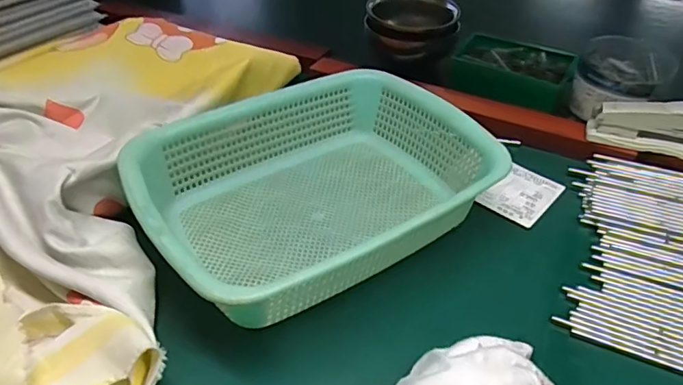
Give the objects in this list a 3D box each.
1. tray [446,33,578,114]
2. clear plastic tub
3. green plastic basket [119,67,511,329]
[{"bbox_3d":[0.217,-0.156,0.656,0.143,0.045,0.094,18,43,17],"label":"tray"},{"bbox_3d":[0.322,-0.120,0.596,0.101,0.077,0.096,-11,43,-16],"label":"clear plastic tub"},{"bbox_3d":[-0.022,-0.008,0.462,0.296,0.078,0.217,-21,46,-25],"label":"green plastic basket"}]

